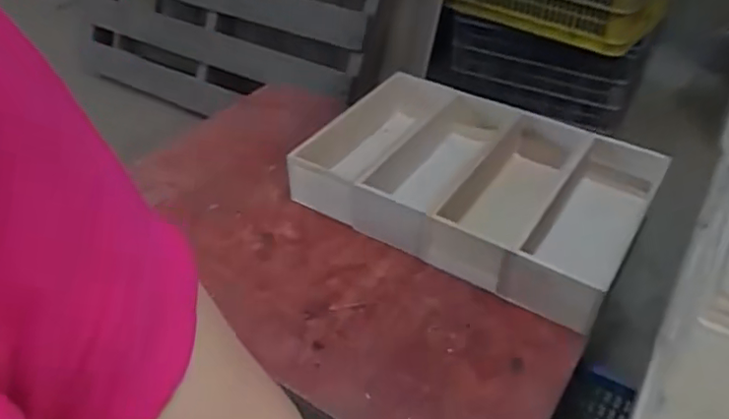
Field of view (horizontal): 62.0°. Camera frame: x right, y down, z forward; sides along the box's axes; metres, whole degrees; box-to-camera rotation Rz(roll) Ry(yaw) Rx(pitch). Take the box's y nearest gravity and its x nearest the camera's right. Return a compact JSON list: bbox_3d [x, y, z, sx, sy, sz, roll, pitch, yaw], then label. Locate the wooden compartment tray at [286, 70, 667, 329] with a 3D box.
[{"bbox_3d":[0.173,-0.057,0.992,0.522,0.099,0.362,23,46,25],"label":"wooden compartment tray"}]

